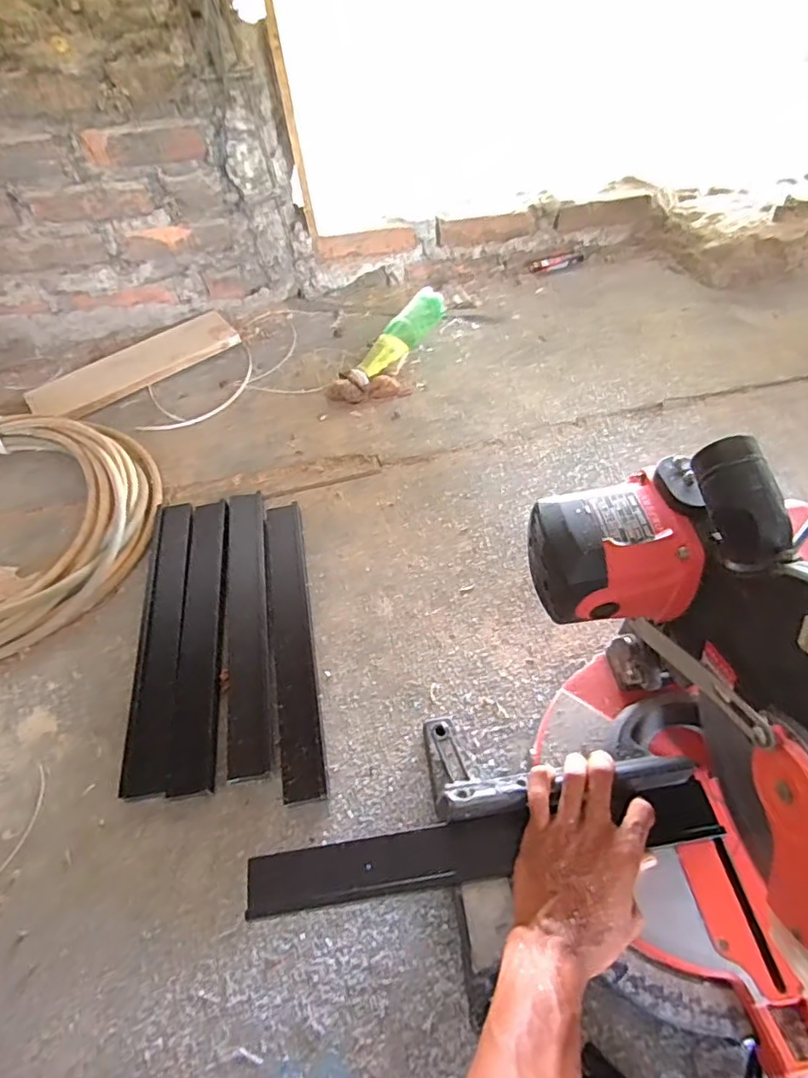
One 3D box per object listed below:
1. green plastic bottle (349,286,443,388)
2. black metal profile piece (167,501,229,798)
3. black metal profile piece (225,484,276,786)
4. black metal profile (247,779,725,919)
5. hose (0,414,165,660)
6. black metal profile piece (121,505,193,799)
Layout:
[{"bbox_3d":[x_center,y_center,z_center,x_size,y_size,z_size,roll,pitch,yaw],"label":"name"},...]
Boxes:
[{"bbox_3d":[-0.009,-0.333,0.989,0.065,0.070,0.221,28,60,19],"label":"green plastic bottle"},{"bbox_3d":[-0.243,0.105,0.710,0.051,0.013,0.382,-7,55,-4],"label":"black metal profile piece"},{"bbox_3d":[-0.188,0.092,0.710,0.051,0.009,0.378,-9,55,-5],"label":"black metal profile piece"},{"bbox_3d":[0.069,0.253,0.485,0.387,0.016,0.043,-8,55,-4],"label":"black metal profile"},{"bbox_3d":[-0.607,-0.010,0.794,0.506,0.046,0.422,6,55,5],"label":"hose"},{"bbox_3d":[-0.293,0.105,0.712,0.048,0.010,0.390,-7,55,-4],"label":"black metal profile piece"}]

